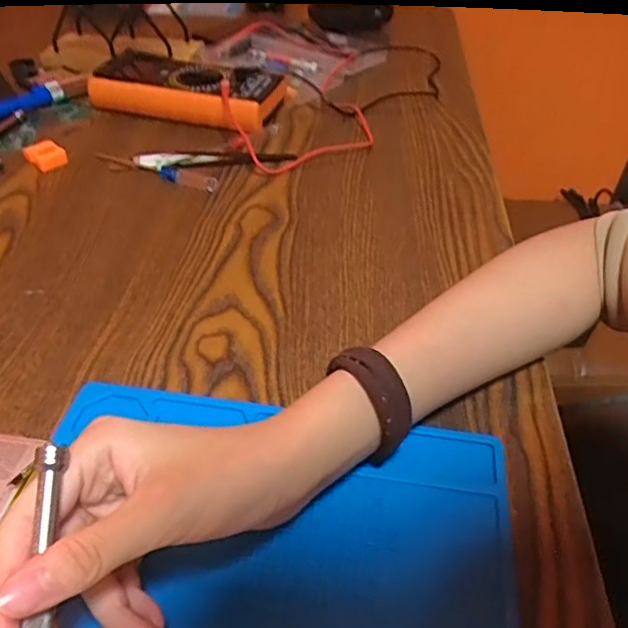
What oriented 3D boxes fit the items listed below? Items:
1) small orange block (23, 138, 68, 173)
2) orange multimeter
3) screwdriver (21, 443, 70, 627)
[{"bbox_3d":[-0.231,-0.137,0.519,0.027,0.015,0.033,-32,52,-31],"label":"small orange block"},{"bbox_3d":[-0.123,-0.225,0.598,0.179,0.038,0.100,14,44,14],"label":"orange multimeter"},{"bbox_3d":[-0.094,0.095,0.205,0.009,0.008,0.098,-2,67,-4],"label":"screwdriver"}]

